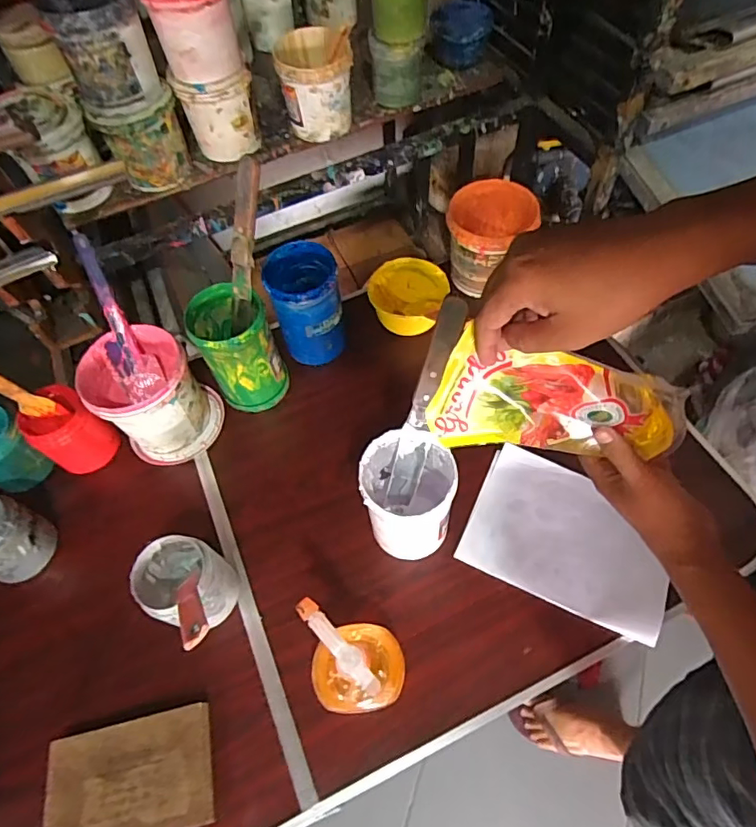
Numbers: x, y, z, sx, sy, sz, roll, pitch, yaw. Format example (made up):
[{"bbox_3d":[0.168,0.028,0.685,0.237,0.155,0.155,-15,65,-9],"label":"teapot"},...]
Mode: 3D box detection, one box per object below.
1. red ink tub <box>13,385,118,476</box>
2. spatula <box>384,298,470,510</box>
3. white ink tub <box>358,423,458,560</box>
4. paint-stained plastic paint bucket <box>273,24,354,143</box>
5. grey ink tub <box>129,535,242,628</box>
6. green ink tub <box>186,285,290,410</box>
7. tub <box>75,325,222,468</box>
[{"bbox_3d":[-0.392,0.022,0.665,0.073,0.091,0.077,-2,59,3],"label":"red ink tub"},{"bbox_3d":[0.044,0.001,0.515,0.030,0.250,0.010,23,37,14],"label":"spatula"},{"bbox_3d":[0.030,0.091,0.570,0.090,0.146,0.096,-2,59,3],"label":"white ink tub"},{"bbox_3d":[-0.103,-0.547,0.874,0.115,0.127,0.120,-2,59,3],"label":"paint-stained plastic paint bucket"},{"bbox_3d":[-0.205,0.183,0.564,0.084,0.090,0.083,26,64,18],"label":"grey ink tub"},{"bbox_3d":[-0.181,-0.083,0.687,0.095,0.138,0.104,-25,61,-11],"label":"green ink tub"},{"bbox_3d":[-0.287,-0.023,0.672,0.124,0.122,0.132,-2,59,3],"label":"tub"}]

